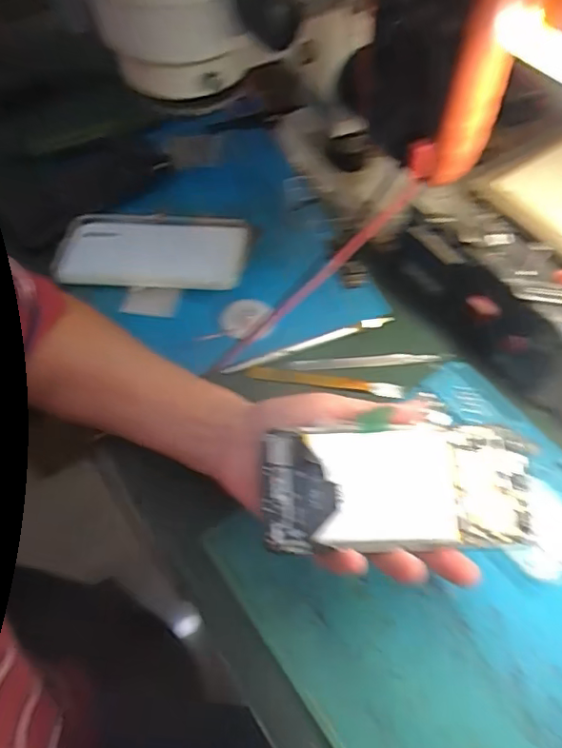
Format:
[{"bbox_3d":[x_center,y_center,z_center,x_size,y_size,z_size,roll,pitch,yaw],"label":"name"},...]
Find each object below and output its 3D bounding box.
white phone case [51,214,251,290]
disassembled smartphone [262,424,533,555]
[{"bbox_3d":[-0.117,-0.111,0.503,0.165,0.012,0.085,3,57,2],"label":"white phone case"},{"bbox_3d":[0.068,0.066,0.322,0.151,0.015,0.066,-1,57,-4],"label":"disassembled smartphone"}]

